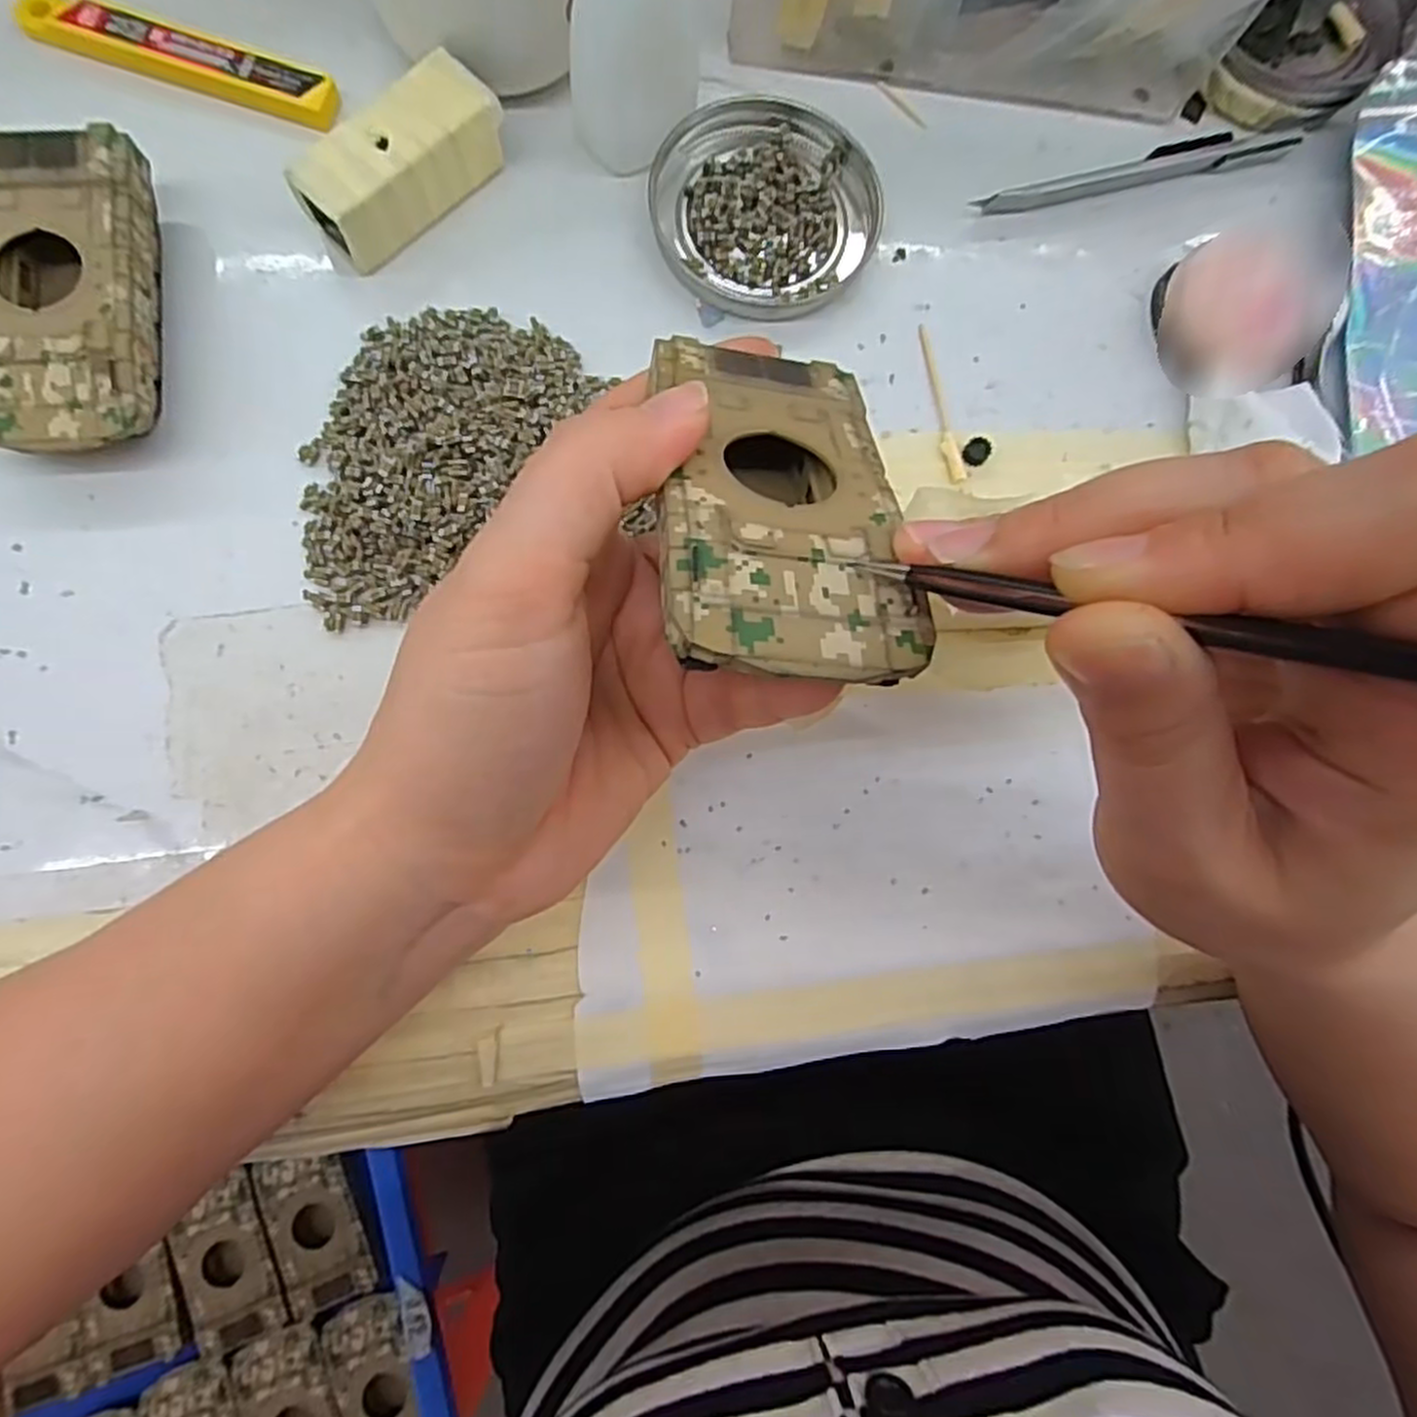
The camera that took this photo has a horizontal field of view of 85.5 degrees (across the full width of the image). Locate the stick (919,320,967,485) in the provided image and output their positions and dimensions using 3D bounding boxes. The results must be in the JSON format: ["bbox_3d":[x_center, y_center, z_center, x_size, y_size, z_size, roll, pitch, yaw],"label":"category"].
[{"bbox_3d":[0.080,-0.107,0.267,0.006,0.005,0.060,-9,83,-6],"label":"stick"}]

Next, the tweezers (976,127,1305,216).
[{"bbox_3d":[0.161,-0.202,0.284,0.128,0.009,0.013,-14,84,-6],"label":"tweezers"}]

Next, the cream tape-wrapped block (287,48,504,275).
[{"bbox_3d":[-0.100,-0.175,0.249,0.027,0.025,0.068,43,81,2],"label":"cream tape-wrapped block"}]

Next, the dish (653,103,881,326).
[{"bbox_3d":[0.020,-0.179,0.270,0.077,0.008,0.083,1,83,-4],"label":"dish"}]

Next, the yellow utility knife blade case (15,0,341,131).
[{"bbox_3d":[-0.175,-0.217,0.256,0.105,0.008,0.022,17,82,-2],"label":"yellow utility knife blade case"}]

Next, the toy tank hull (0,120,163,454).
[{"bbox_3d":[-0.195,-0.122,0.234,0.050,0.026,0.095,-4,83,-5],"label":"toy tank hull"}]

